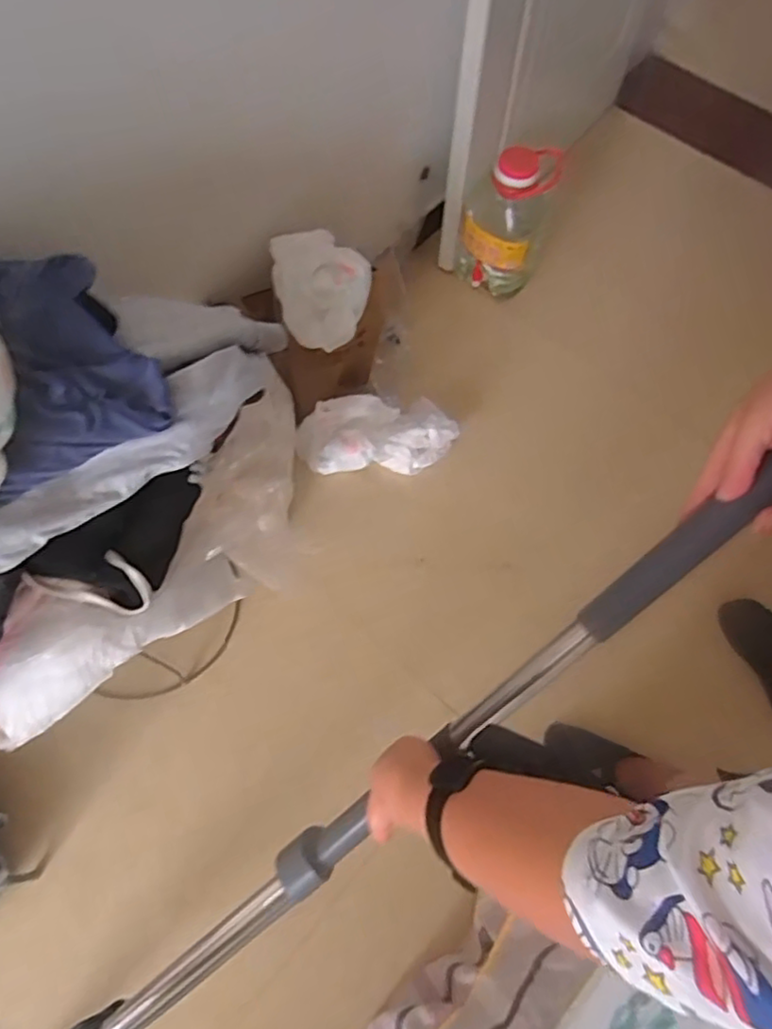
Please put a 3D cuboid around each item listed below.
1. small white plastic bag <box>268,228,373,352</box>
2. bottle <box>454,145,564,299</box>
[{"bbox_3d":[-0.107,-0.393,1.085,0.164,0.098,0.183,-14,69,-8],"label":"small white plastic bag"},{"bbox_3d":[0.250,-0.617,1.353,0.176,0.299,0.132,14,68,3],"label":"bottle"}]

